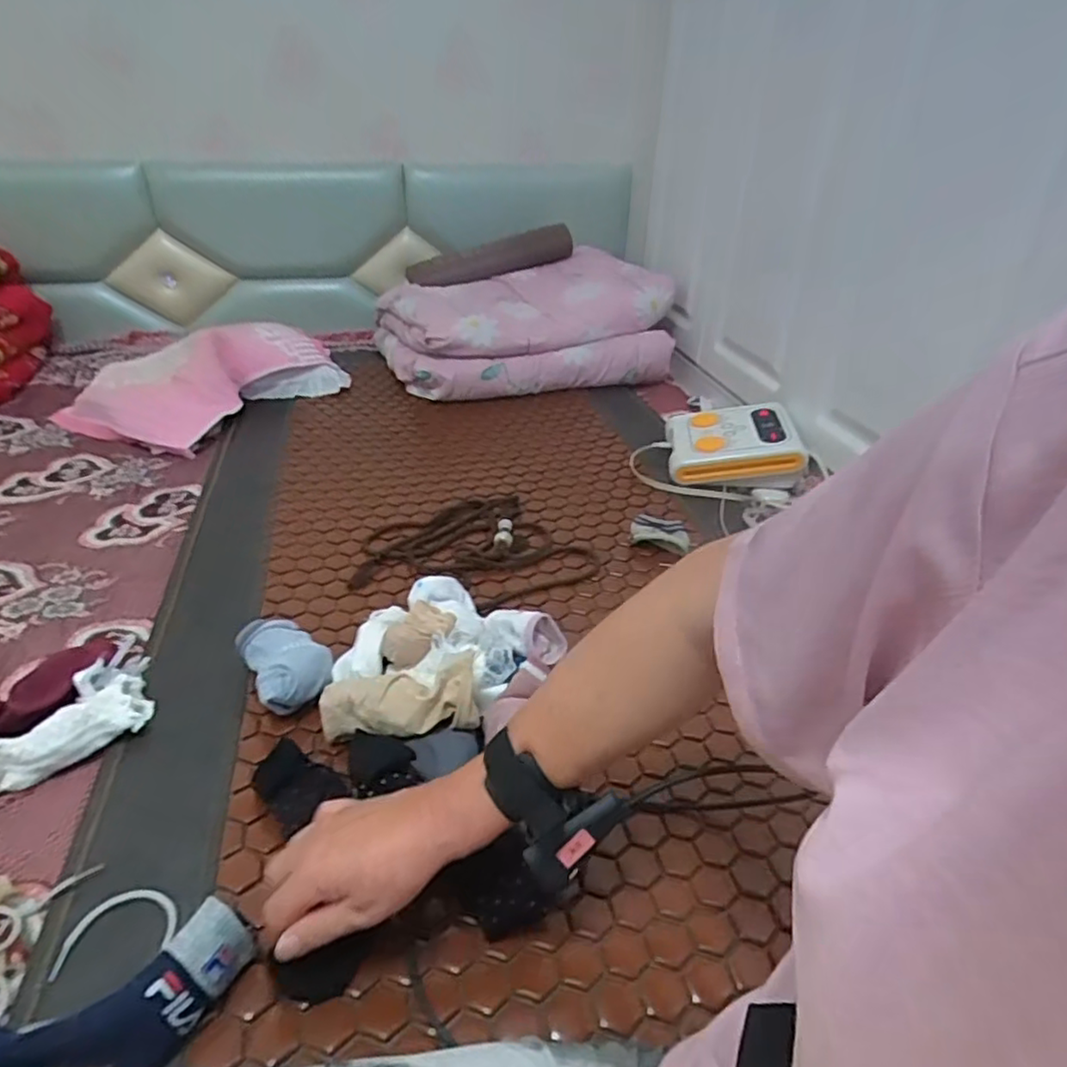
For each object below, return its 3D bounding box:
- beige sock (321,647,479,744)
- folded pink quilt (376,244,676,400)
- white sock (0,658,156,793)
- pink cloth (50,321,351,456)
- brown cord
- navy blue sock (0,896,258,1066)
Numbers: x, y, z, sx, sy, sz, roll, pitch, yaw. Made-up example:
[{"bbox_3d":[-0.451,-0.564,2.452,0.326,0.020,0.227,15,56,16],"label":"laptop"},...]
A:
[{"bbox_3d":[-0.118,0.148,0.572,0.142,0.044,0.068,-10,30,16],"label":"beige sock"},{"bbox_3d":[-0.027,-0.478,1.451,0.586,0.175,0.426,-11,35,-18],"label":"folded pink quilt"},{"bbox_3d":[-0.441,0.194,0.562,0.079,0.057,0.222,27,41,35],"label":"white sock"},{"bbox_3d":[-0.585,-0.287,1.211,0.225,0.135,0.446,24,40,32],"label":"pink cloth"},{"bbox_3d":[-0.090,0.025,0.857,0.274,0.017,0.237,-19,38,-28],"label":"brown cord"},{"bbox_3d":[-0.261,0.282,0.378,0.183,0.079,0.060,-15,36,-23],"label":"navy blue sock"}]

